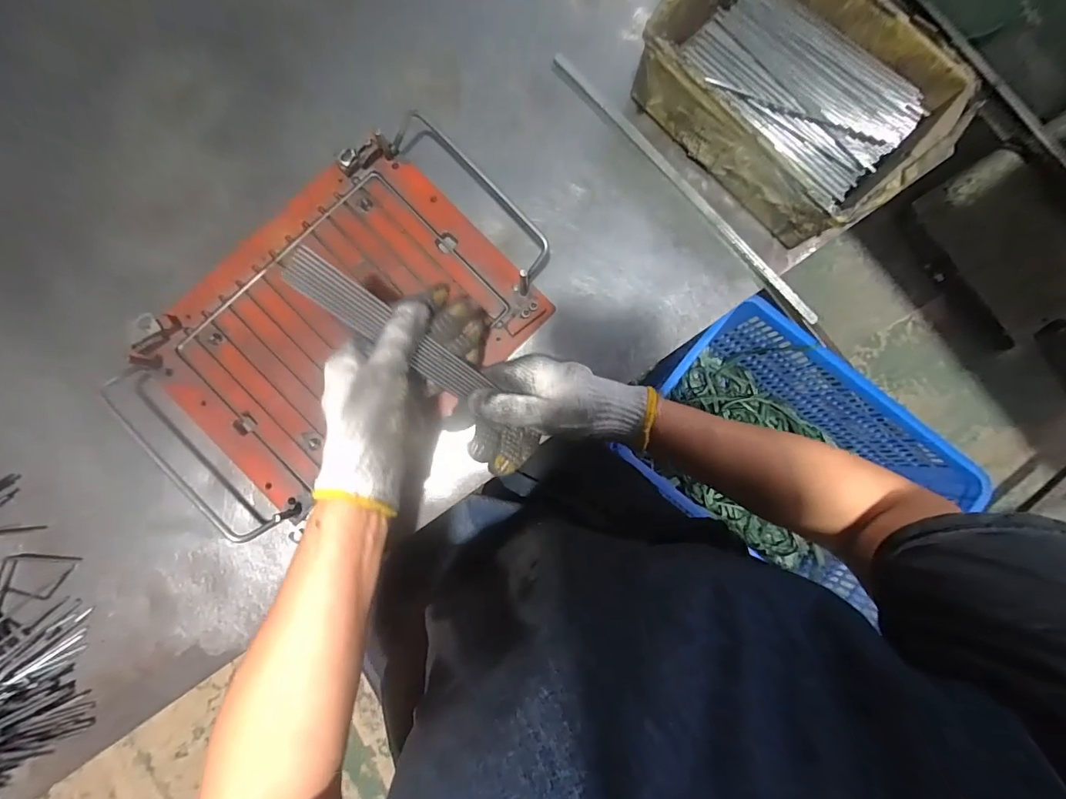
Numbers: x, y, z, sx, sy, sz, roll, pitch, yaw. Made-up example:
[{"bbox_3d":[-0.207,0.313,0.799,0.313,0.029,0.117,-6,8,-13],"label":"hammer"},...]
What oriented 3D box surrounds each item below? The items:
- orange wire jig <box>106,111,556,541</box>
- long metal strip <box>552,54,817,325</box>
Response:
[{"bbox_3d":[-0.173,-0.068,0.410,0.394,0.035,0.247,-37,87,-5],"label":"orange wire jig"},{"bbox_3d":[0.146,-0.208,0.442,0.015,0.008,0.358,-43,87,-5],"label":"long metal strip"}]

